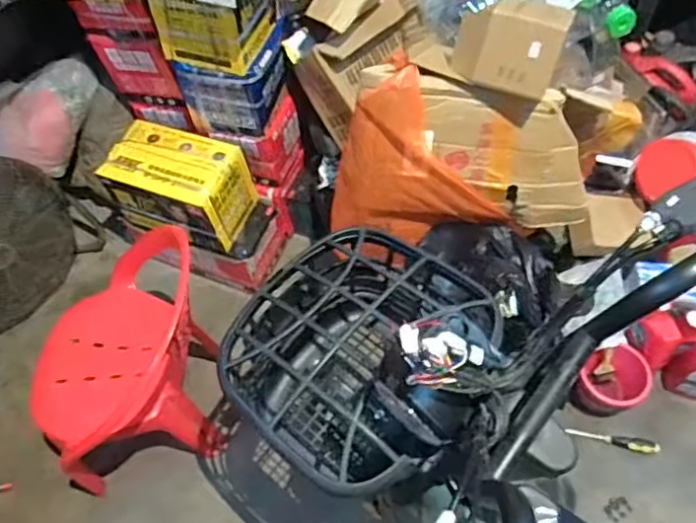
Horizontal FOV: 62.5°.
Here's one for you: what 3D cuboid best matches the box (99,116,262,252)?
[{"bbox_3d":[-0.431,-0.195,1.470,0.332,0.192,0.213,16,60,16],"label":"box"}]

